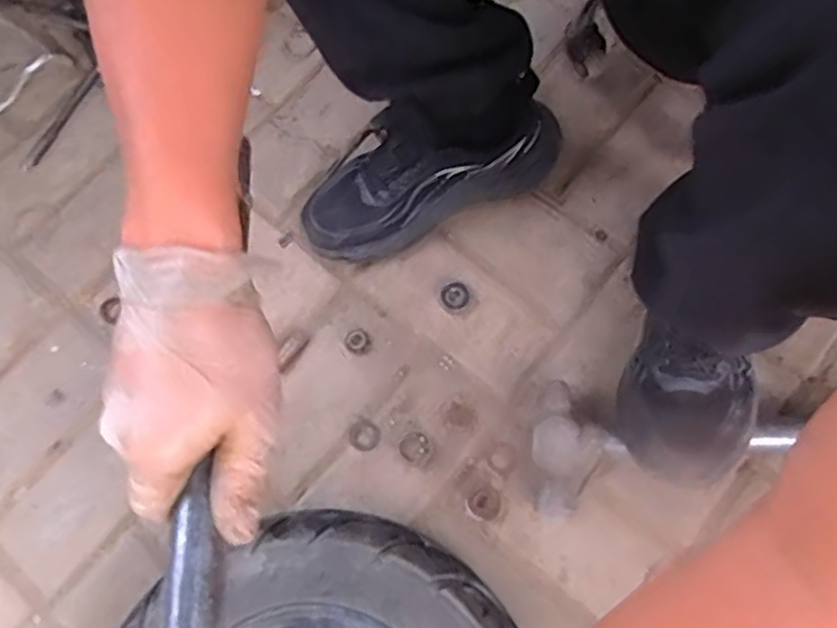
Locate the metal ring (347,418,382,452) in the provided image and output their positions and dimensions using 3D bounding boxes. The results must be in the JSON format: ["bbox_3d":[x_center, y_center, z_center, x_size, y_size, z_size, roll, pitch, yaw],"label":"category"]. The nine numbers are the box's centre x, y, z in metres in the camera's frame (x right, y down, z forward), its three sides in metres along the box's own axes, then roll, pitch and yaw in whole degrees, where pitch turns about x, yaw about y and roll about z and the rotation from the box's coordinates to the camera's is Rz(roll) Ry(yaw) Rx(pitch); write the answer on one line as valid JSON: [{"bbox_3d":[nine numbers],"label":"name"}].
[{"bbox_3d":[-0.050,0.112,0.633,0.028,0.004,0.030,-1,70,3],"label":"metal ring"}]

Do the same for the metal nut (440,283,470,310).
[{"bbox_3d":[0.036,-0.017,0.672,0.027,0.009,0.027,-1,70,3],"label":"metal nut"}]

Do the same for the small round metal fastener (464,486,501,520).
[{"bbox_3d":[0.057,0.167,0.603,0.030,0.004,0.027,-4,70,2],"label":"small round metal fastener"}]

